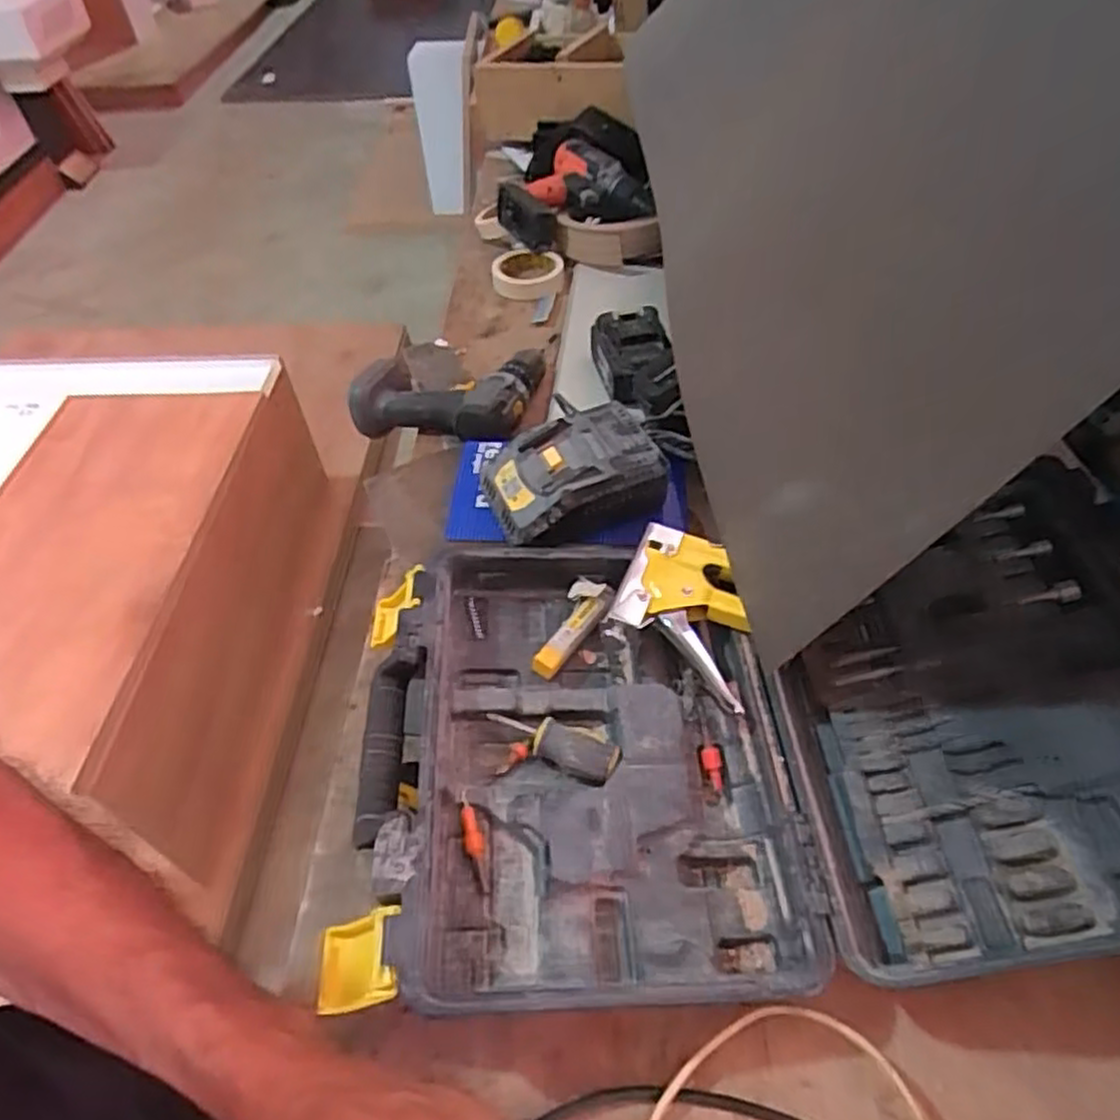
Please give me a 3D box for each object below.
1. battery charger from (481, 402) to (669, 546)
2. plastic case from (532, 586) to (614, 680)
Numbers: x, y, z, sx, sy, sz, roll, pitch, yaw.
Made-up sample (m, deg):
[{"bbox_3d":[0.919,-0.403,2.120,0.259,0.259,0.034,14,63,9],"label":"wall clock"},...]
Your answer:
[{"bbox_3d":[0.011,-0.076,0.674,0.148,0.050,0.108,-18,51,-12],"label":"battery charger"},{"bbox_3d":[0.012,0.057,0.622,0.020,0.015,0.093,26,56,23],"label":"plastic case"}]

